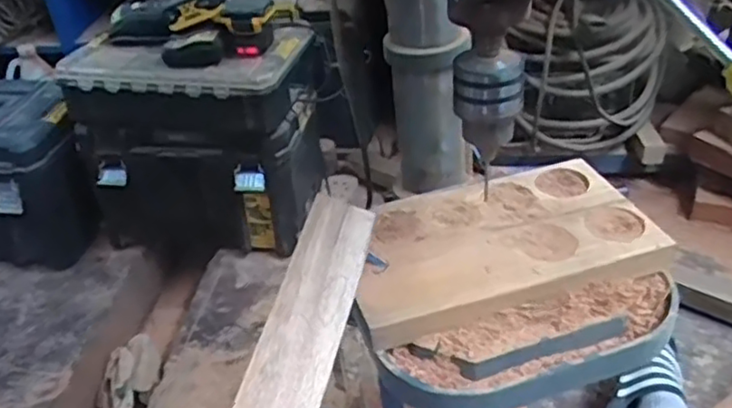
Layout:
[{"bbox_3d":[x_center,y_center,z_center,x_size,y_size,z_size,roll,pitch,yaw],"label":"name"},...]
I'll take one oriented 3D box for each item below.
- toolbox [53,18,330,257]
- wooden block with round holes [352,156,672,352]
[{"bbox_3d":[-0.316,-0.150,1.412,0.412,0.398,0.339,3,35,15],"label":"toolbox"},{"bbox_3d":[0.108,0.032,0.576,0.249,0.027,0.150,-13,35,-9],"label":"wooden block with round holes"}]

